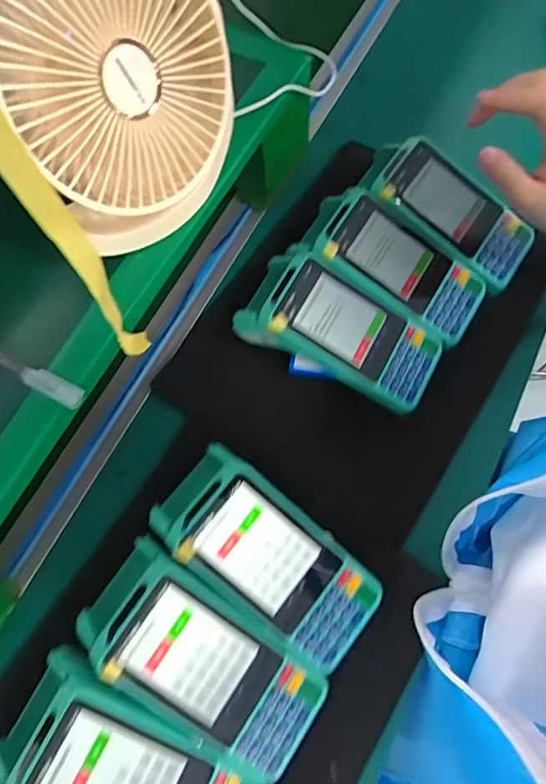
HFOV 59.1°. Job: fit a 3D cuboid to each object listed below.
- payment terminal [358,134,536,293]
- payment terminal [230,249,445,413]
[{"bbox_3d":[0.157,-0.165,0.444,0.167,0.040,0.077,42,75,4],"label":"payment terminal"},{"bbox_3d":[0.058,-0.055,0.409,0.166,0.043,0.081,31,73,12],"label":"payment terminal"}]

